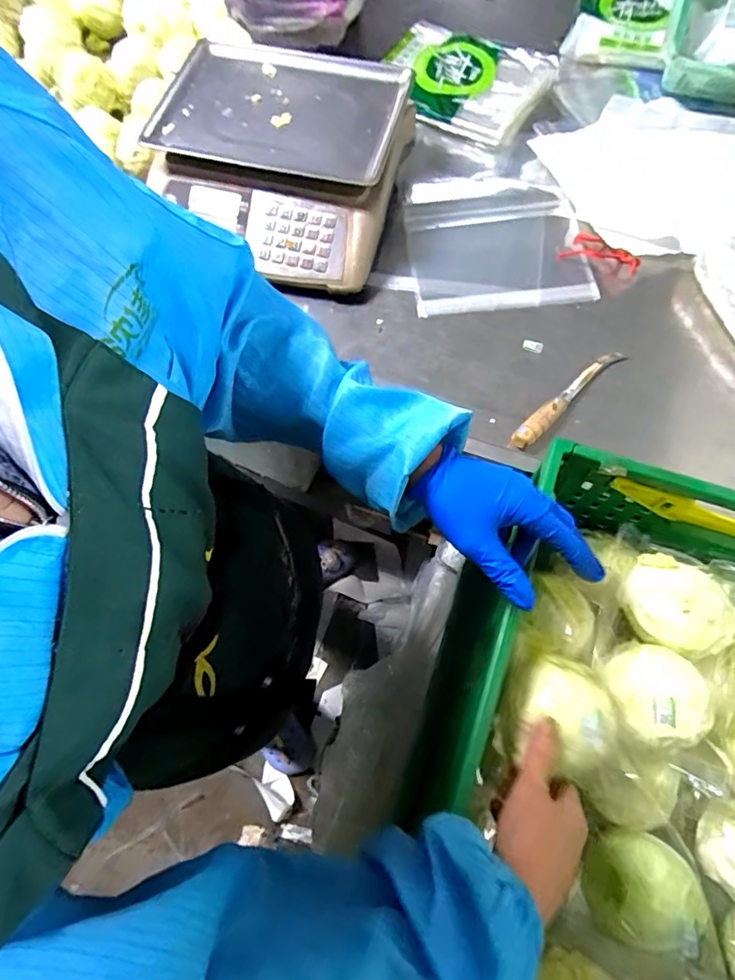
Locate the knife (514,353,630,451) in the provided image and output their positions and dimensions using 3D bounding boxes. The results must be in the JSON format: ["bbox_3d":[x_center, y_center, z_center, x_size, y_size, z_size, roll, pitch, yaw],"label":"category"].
[{"bbox_3d":[0.249,-0.117,0.657,0.197,0.028,0.025,-42,73,-13],"label":"knife"}]

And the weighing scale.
[{"bbox_3d":[-0.137,-0.489,0.780,0.356,0.094,0.345,17,71,8],"label":"weighing scale"}]

